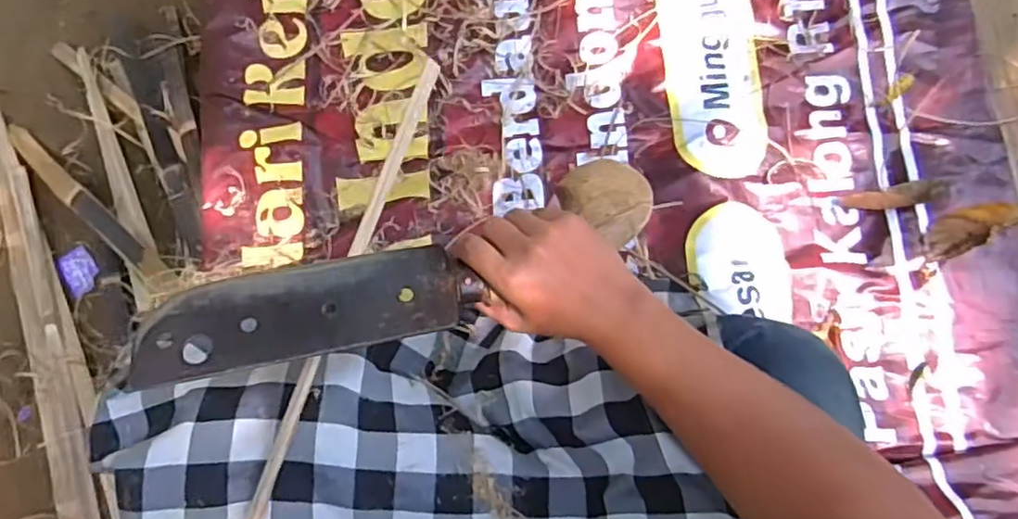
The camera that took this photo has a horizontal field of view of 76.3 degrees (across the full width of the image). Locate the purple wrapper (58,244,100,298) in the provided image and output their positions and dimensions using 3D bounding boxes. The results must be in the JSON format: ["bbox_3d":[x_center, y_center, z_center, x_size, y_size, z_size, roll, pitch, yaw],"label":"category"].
[{"bbox_3d":[-0.760,0.020,1.152,0.054,0.014,0.089,-31,81,-6],"label":"purple wrapper"}]

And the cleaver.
[{"bbox_3d":[-0.068,0.013,0.457,0.369,0.020,0.077,-19,80,-11],"label":"cleaver"}]

